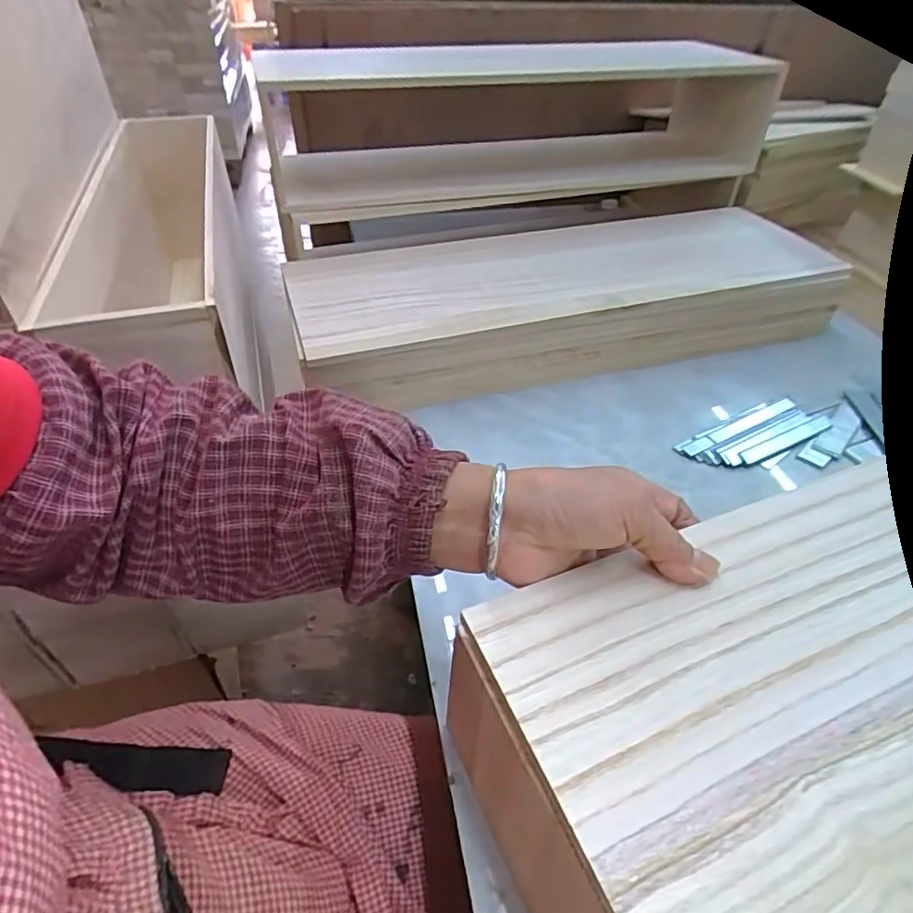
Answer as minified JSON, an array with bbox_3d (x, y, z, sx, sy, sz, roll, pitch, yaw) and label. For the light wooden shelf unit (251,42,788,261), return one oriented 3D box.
[{"bbox_3d":[0.056,-0.435,0.754,0.608,0.157,0.311,-13,44,-15],"label":"light wooden shelf unit"}]

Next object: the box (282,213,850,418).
[{"bbox_3d":[0.113,-0.180,0.651,0.595,0.091,0.234,-14,44,-16],"label":"box"}]

